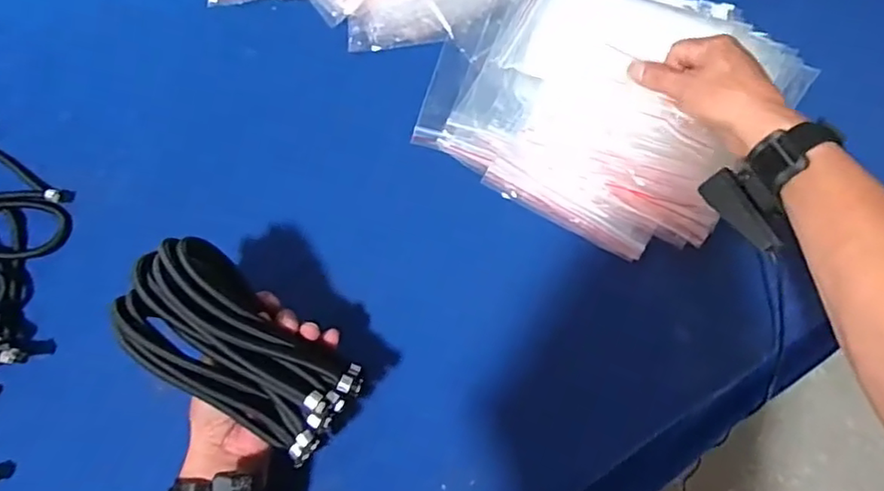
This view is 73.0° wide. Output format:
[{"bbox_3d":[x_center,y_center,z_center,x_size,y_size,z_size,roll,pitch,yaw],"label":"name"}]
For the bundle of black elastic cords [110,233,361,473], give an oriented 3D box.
[{"bbox_3d":[-0.148,0.083,0.459,0.195,0.073,0.097,42,106,-11],"label":"bundle of black elastic cords"}]

